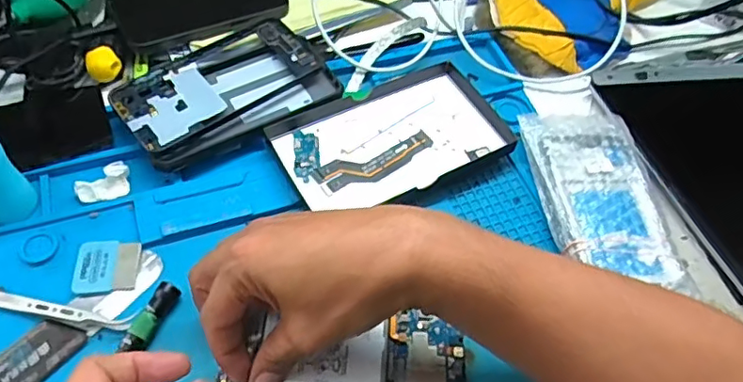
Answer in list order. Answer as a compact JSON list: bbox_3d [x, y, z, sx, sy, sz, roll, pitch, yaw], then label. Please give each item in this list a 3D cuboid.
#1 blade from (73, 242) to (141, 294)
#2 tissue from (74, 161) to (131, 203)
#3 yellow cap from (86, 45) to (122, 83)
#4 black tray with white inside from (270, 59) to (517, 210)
[{"bbox_3d":[-0.182,0.052,0.383,0.041,0.004,0.037,-5,57,-8],"label":"blade"},{"bbox_3d":[-0.198,-0.005,0.411,0.038,0.015,0.022,-21,61,-18],"label":"tissue"},{"bbox_3d":[-0.224,-0.106,0.466,0.026,0.020,0.020,-18,60,-16],"label":"yellow cap"},{"bbox_3d":[0.016,-0.043,0.449,0.172,0.018,0.110,-26,63,-20],"label":"black tray with white inside"}]

